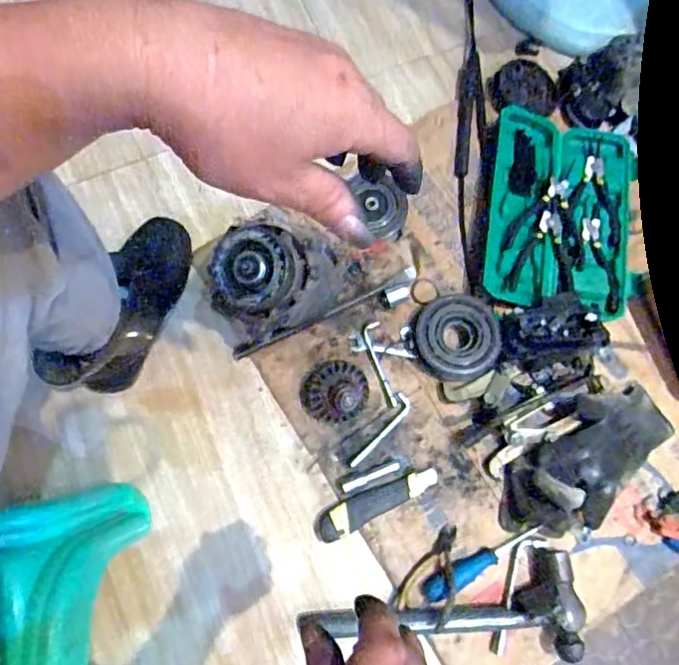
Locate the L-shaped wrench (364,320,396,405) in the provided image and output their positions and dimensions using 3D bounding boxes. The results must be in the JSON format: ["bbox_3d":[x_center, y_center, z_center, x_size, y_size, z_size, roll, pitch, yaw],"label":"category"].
[{"bbox_3d":[0.054,0.043,0.757,0.022,0.006,0.115,-12,76,-4],"label":"L-shaped wrench"}]

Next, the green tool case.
[{"bbox_3d":[0.316,-0.174,0.810,0.204,0.029,0.292,9,76,1],"label":"green tool case"}]

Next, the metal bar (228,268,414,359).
[{"bbox_3d":[-0.018,-0.027,0.772,0.272,0.010,0.017,-25,77,-7],"label":"metal bar"}]

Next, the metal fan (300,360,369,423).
[{"bbox_3d":[-0.006,0.076,0.718,0.085,0.063,0.069,-16,77,-5],"label":"metal fan"}]

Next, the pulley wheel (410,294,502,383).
[{"bbox_3d":[0.154,0.006,0.750,0.105,0.044,0.112,0,76,-1],"label":"pulley wheel"}]

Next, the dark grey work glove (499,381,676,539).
[{"bbox_3d":[0.316,0.163,0.714,0.259,0.050,0.128,-43,80,-11],"label":"dark grey work glove"}]

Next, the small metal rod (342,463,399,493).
[{"bbox_3d":[0.040,0.184,0.717,0.076,0.006,0.010,-21,77,-6],"label":"small metal rod"}]

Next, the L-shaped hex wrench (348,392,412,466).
[{"bbox_3d":[0.055,0.130,0.733,0.021,0.005,0.113,37,78,8],"label":"L-shaped hex wrench"}]

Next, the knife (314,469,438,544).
[{"bbox_3d":[0.046,0.213,0.711,0.164,0.012,0.038,-25,78,-7],"label":"knife"}]

